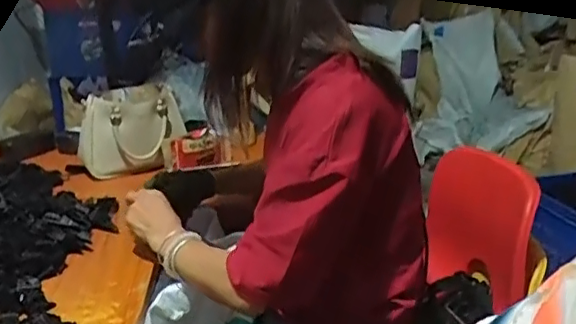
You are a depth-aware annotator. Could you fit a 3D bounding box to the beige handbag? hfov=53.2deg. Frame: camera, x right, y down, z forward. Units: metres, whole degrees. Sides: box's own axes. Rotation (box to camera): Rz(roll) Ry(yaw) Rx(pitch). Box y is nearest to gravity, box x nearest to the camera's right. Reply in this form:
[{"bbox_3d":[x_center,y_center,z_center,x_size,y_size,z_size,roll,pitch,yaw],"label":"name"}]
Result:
[{"bbox_3d":[-0.362,-0.077,1.305,0.165,0.164,0.193,11,22,34],"label":"beige handbag"}]

